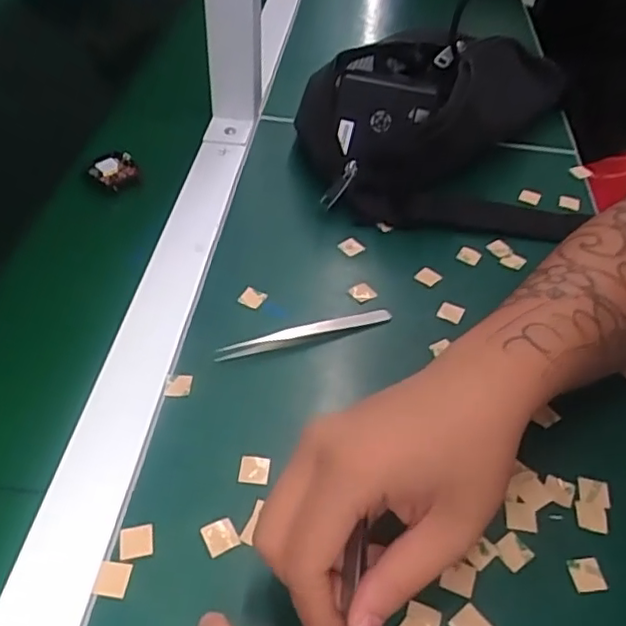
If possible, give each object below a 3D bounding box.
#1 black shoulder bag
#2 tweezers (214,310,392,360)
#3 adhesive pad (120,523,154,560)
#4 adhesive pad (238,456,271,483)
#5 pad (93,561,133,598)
[{"bbox_3d":[0.109,-0.171,0.525,0.233,0.092,0.215,8,45,2],"label":"black shoulder bag"},{"bbox_3d":[-0.003,0.012,0.396,0.117,0.007,0.013,-15,49,-18],"label":"tweezers"},{"bbox_3d":[-0.085,0.110,0.299,0.015,0.004,0.016,-7,47,-11],"label":"adhesive pad"},{"bbox_3d":[-0.031,0.083,0.330,0.015,0.004,0.015,2,48,9],"label":"adhesive pad"},{"bbox_3d":[-0.092,0.122,0.285,0.015,0.004,0.015,7,46,3],"label":"pad"}]

